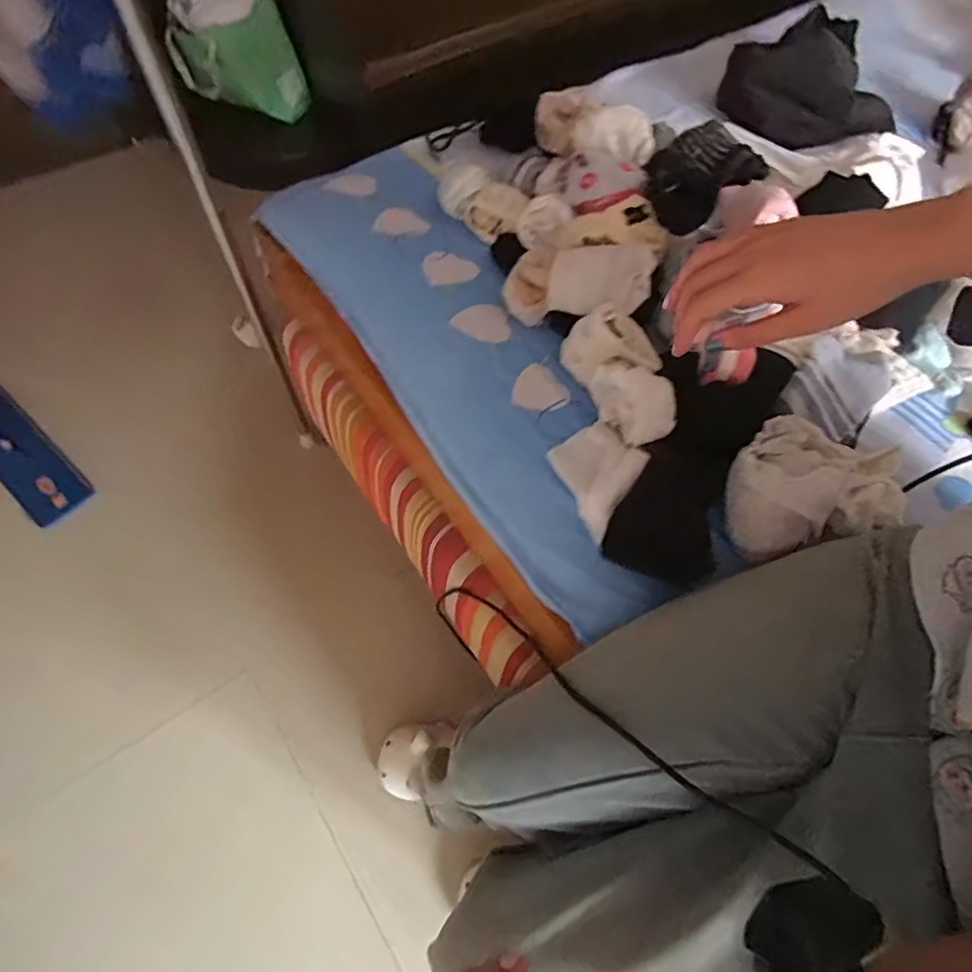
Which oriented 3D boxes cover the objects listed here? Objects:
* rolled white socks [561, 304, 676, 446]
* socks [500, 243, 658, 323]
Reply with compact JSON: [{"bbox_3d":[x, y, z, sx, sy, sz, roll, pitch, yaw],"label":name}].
[{"bbox_3d":[0.130,-0.106,0.524,0.065,0.050,0.132,-25,66,-14],"label":"rolled white socks"},{"bbox_3d":[0.090,-0.204,0.558,0.148,0.056,0.066,4,60,29],"label":"socks"}]

